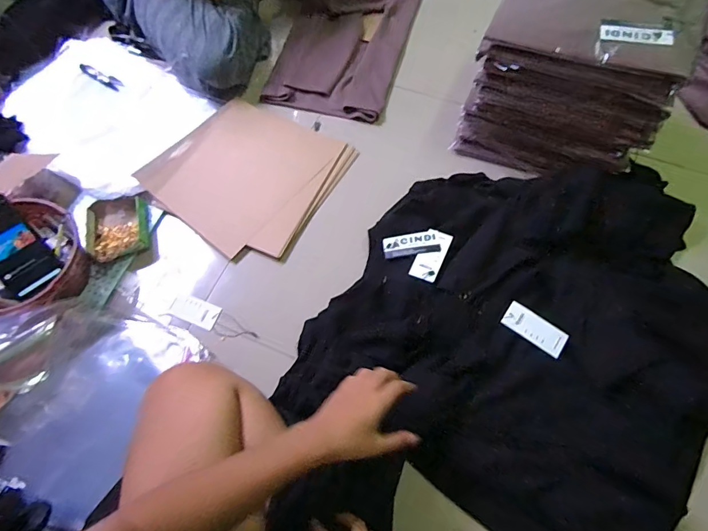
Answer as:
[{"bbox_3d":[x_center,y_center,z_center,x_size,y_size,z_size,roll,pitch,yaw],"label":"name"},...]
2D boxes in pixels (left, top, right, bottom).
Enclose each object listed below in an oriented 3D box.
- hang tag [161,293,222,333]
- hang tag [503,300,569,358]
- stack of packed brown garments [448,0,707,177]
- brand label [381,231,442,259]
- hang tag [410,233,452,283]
[{"bbox_3d":[-0.260,0.073,0.675,0.086,0.005,0.041,17,67,9],"label":"hang tag"},{"bbox_3d":[0.266,0.093,0.612,0.091,0.005,0.044,33,71,15],"label":"hang tag"},{"bbox_3d":[0.359,-0.324,0.700,0.268,0.241,0.249,23,68,12],"label":"stack of packed brown garments"},{"bbox_3d":[0.093,-0.033,0.676,0.090,0.004,0.038,-8,59,3],"label":"brand label"},{"bbox_3d":[0.124,-0.016,0.661,0.041,0.004,0.091,24,66,18],"label":"hang tag"}]

